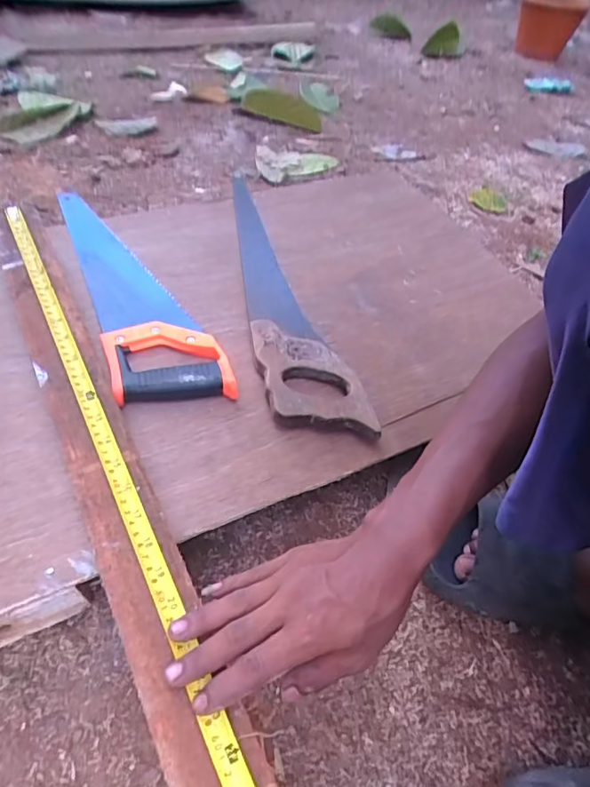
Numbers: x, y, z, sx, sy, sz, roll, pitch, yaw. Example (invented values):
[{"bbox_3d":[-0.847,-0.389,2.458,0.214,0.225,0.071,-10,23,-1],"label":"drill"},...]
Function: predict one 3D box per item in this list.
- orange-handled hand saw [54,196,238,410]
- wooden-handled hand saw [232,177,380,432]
[{"bbox_3d":[-0.200,-0.144,0.632,0.117,0.029,0.449,-16,52,-19],"label":"orange-handled hand saw"},{"bbox_3d":[-0.037,-0.164,0.672,0.098,0.025,0.577,-9,50,-14],"label":"wooden-handled hand saw"}]

